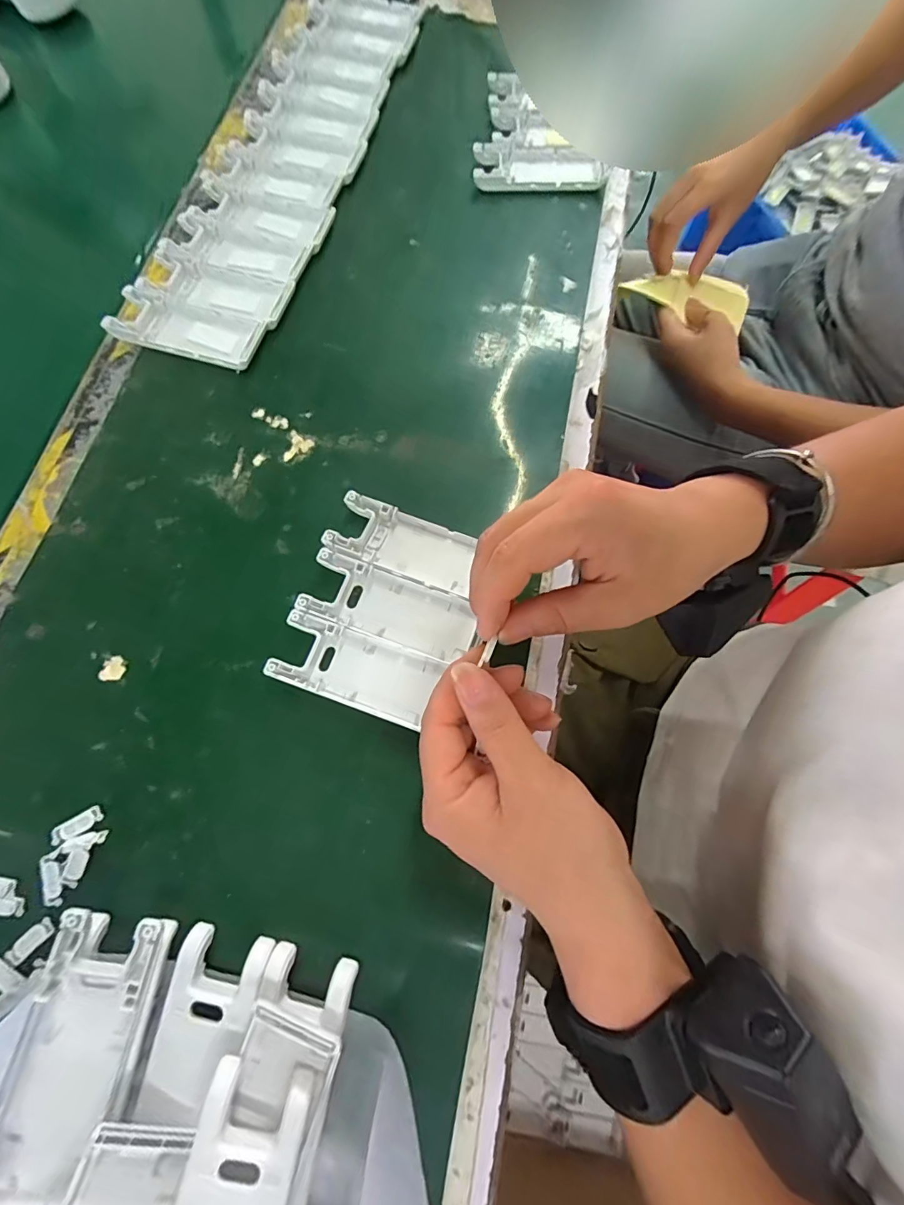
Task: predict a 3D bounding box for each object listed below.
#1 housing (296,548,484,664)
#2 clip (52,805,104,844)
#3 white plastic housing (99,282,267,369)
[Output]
[{"bbox_3d":[-0.033,0.003,0.275,0.098,0.011,0.038,19,73,6],"label":"housing"},{"bbox_3d":[-0.181,0.107,0.235,0.022,0.006,0.009,-30,74,-10],"label":"clip"},{"bbox_3d":[-0.180,-0.188,0.332,0.099,0.013,0.042,15,72,5],"label":"white plastic housing"}]

